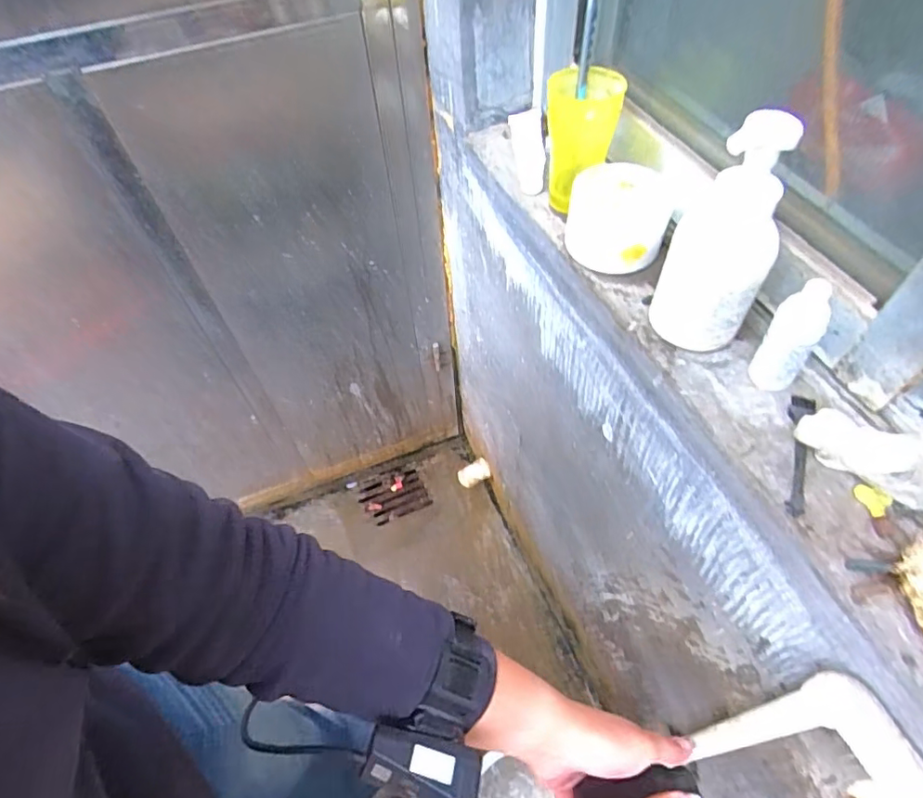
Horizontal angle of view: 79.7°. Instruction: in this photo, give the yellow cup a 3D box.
[{"bbox_3d":[0.127,-0.278,0.598,0.071,0.126,0.068,-2,55,3],"label":"yellow cup"}]

